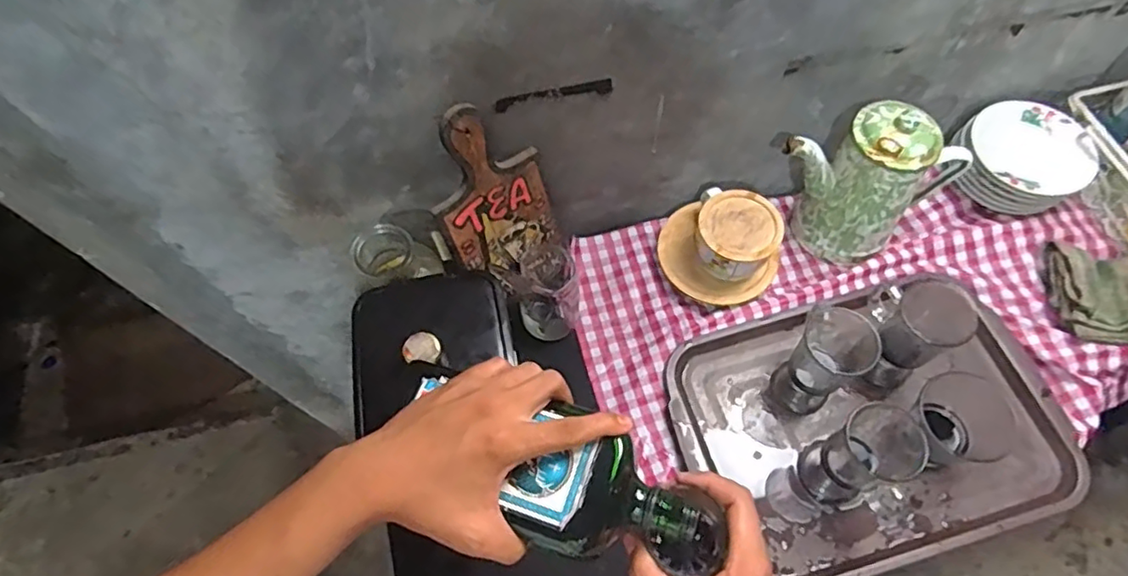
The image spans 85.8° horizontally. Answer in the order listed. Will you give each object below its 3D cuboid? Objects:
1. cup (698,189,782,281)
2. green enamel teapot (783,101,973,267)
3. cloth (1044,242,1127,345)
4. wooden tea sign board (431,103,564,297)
[{"bbox_3d":[0.218,-0.064,0.774,0.101,0.071,0.112,9,63,7],"label":"cup"},{"bbox_3d":[0.376,-0.129,0.767,0.215,0.215,0.108,11,63,8],"label":"green enamel teapot"},{"bbox_3d":[0.663,0.005,0.740,0.118,0.035,0.128,10,63,7],"label":"cloth"},{"bbox_3d":[-0.083,-0.091,0.711,0.146,0.259,0.021,-40,50,-14],"label":"wooden tea sign board"}]

